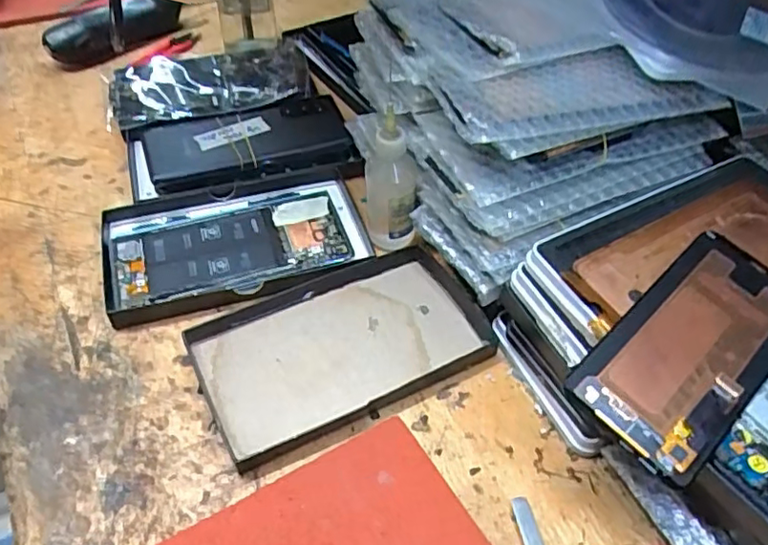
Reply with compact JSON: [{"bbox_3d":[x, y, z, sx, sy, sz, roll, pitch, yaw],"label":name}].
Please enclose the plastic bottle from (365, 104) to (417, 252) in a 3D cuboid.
[{"bbox_3d":[0.005,-0.064,0.421,0.033,0.095,0.042,-2,48,-2],"label":"plastic bottle"}]

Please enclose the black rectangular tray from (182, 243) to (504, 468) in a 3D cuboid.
[{"bbox_3d":[-0.026,0.043,0.381,0.170,0.015,0.101,-21,51,-18],"label":"black rectangular tray"}]

